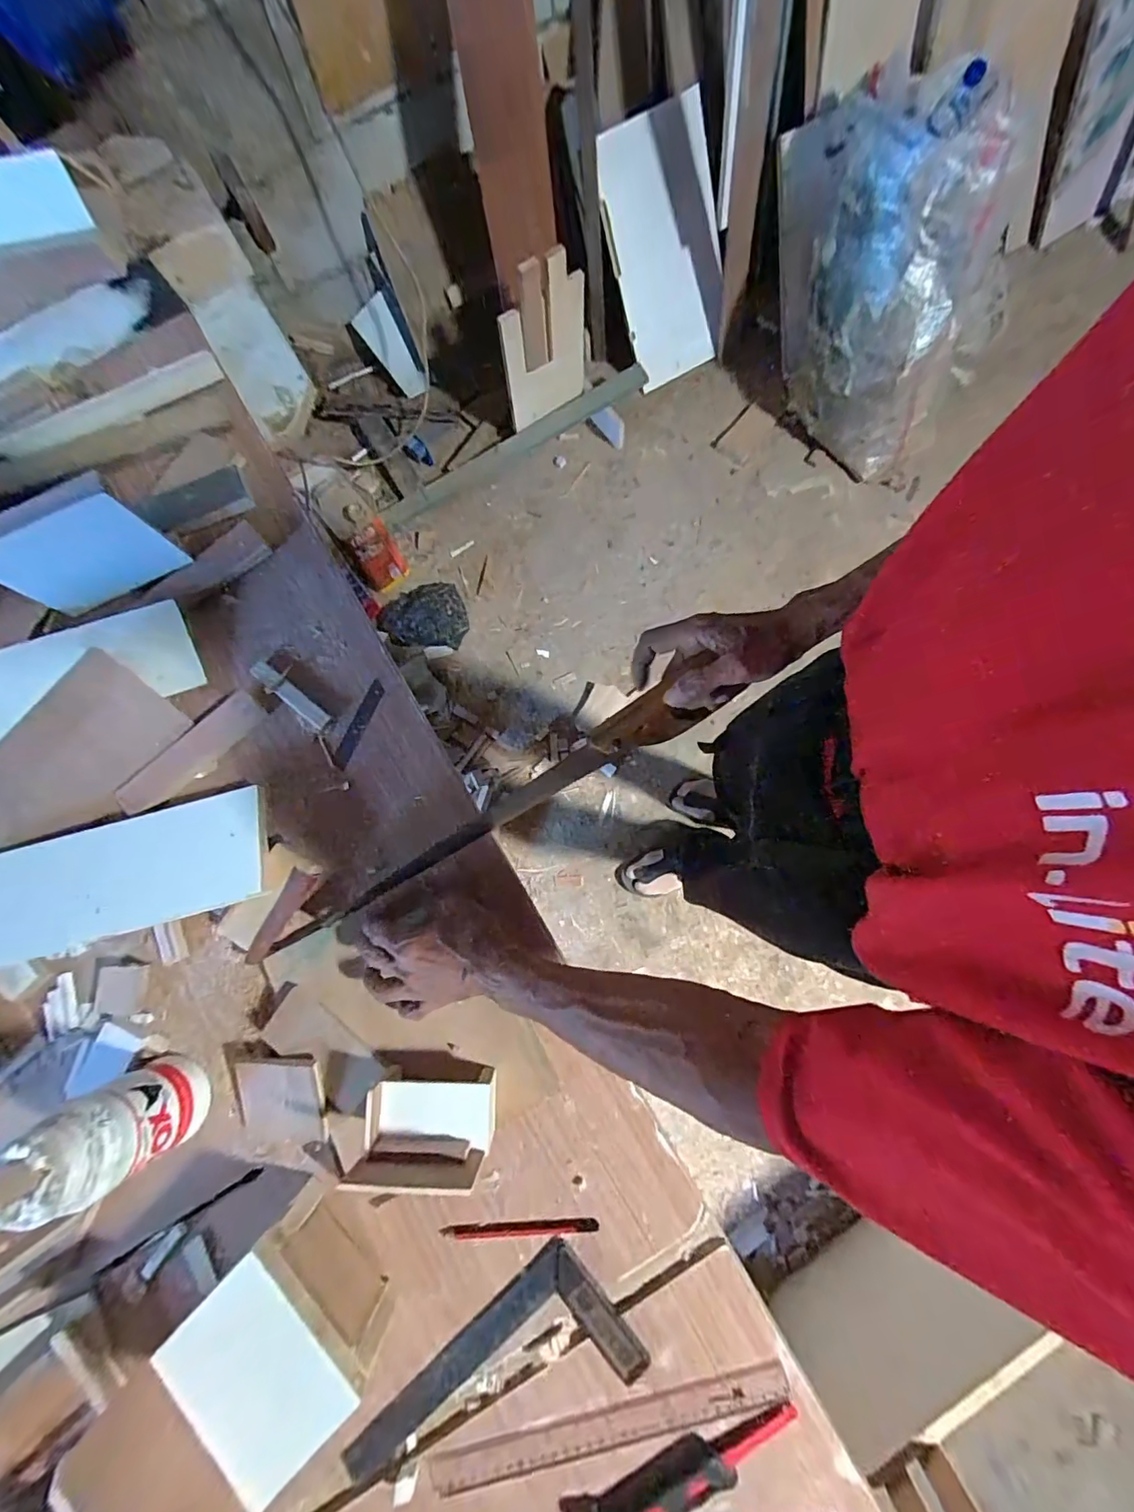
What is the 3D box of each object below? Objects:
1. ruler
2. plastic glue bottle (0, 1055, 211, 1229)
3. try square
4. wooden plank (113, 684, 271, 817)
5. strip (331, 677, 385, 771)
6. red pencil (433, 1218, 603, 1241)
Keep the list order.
[{"bbox_3d":[0.036,0.559,0.432,0.298,0.004,0.030,-15,75,0],"label":"ruler"},{"bbox_3d":[-0.381,0.317,0.435,0.070,0.126,0.078,-28,79,-4],"label":"plastic glue bottle"},{"bbox_3d":[-0.061,0.548,0.438,0.245,0.009,0.117,-41,80,-7],"label":"try square"},{"bbox_3d":[-0.405,-0.006,0.562,0.169,0.015,0.039,-41,80,-7],"label":"wooden plank"},{"bbox_3d":[-0.226,-0.035,0.564,0.017,0.004,0.102,26,80,7],"label":"strip"},{"bbox_3d":[-0.042,0.421,0.462,0.137,0.005,0.012,-4,78,1],"label":"red pencil"}]

